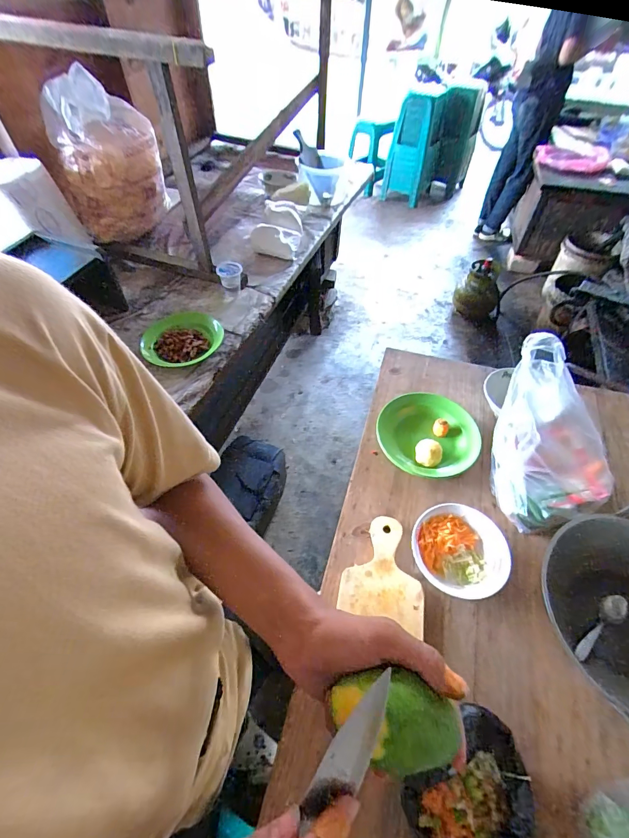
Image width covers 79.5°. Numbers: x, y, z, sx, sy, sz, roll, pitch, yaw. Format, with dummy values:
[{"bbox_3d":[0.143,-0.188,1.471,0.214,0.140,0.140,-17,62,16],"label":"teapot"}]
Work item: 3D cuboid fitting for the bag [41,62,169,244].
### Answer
[{"bbox_3d":[-0.639,-0.799,1.182,0.296,0.398,0.183,-20,56,-15],"label":"bag"}]

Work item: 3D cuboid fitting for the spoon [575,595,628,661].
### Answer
[{"bbox_3d":[0.449,0.327,0.587,0.136,0.029,0.032,-34,60,-23],"label":"spoon"}]

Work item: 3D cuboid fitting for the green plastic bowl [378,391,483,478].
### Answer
[{"bbox_3d":[0.245,0.030,0.823,0.212,0.054,0.195,0,53,-1],"label":"green plastic bowl"}]

